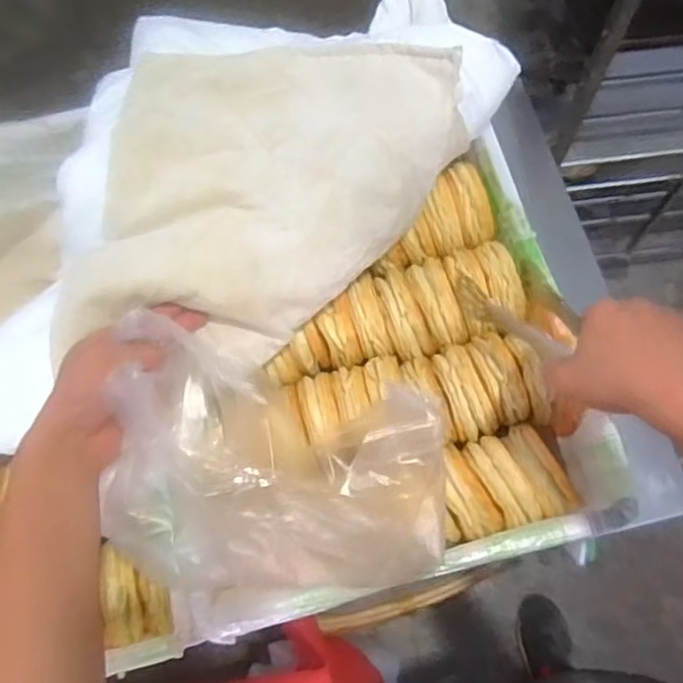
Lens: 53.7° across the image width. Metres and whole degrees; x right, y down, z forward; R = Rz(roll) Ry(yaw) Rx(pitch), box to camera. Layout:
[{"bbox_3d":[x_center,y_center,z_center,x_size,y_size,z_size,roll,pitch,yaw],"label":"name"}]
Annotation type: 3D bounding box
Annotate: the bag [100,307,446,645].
[{"bbox_3d":[-0.045,0.104,0.510,0.241,0.104,0.157,12,70,6],"label":"bag"}]

